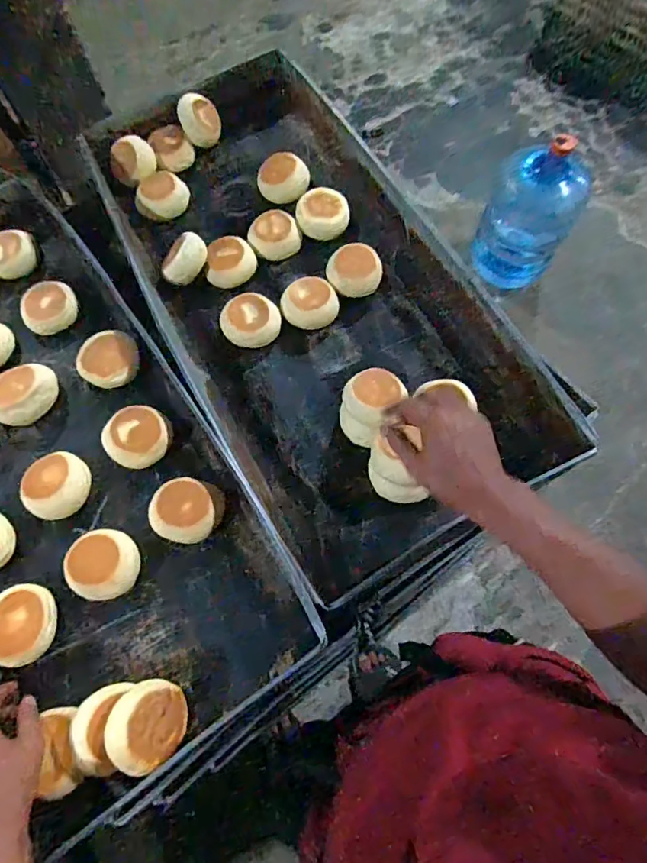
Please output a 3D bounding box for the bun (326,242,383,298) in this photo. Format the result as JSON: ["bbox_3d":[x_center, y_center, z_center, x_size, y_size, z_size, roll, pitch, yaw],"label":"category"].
[{"bbox_3d":[0.044,-0.228,0.731,0.076,0.034,0.079,3,68,4],"label":"bun"}]

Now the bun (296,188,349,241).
[{"bbox_3d":[0.000,-0.328,0.773,0.079,0.038,0.080,-7,68,0],"label":"bun"}]

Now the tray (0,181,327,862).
[{"bbox_3d":[-0.371,0.013,0.650,0.390,0.065,0.840,-33,70,-10],"label":"tray"}]

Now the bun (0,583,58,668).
[{"bbox_3d":[-0.335,0.209,0.562,0.081,0.030,0.074,-1,68,3],"label":"bun"}]

